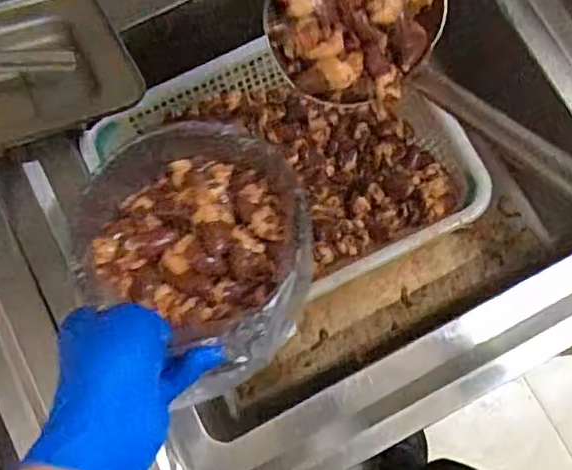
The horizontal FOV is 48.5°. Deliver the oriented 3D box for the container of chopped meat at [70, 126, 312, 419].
[{"bbox_3d":[-0.070,0.004,0.454,0.168,0.084,0.190,-2,77,1],"label":"container of chopped meat"}]

